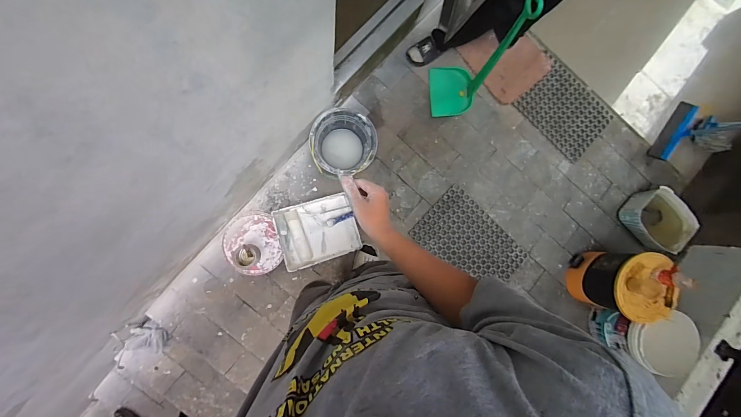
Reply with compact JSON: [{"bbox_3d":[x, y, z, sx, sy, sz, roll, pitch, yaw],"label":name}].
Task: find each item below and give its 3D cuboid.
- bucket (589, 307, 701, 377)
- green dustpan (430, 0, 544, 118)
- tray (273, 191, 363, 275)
[{"bbox_3d":[1.192,0.559,1.410,0.251,0.309,0.220,-6,88,-8],"label":"bucket"},{"bbox_3d":[0.445,-0.602,1.280,0.203,0.649,0.245,-4,88,-8],"label":"green dustpan"},{"bbox_3d":[-0.239,0.103,1.449,0.346,0.083,0.281,-17,90,-8],"label":"tray"}]

